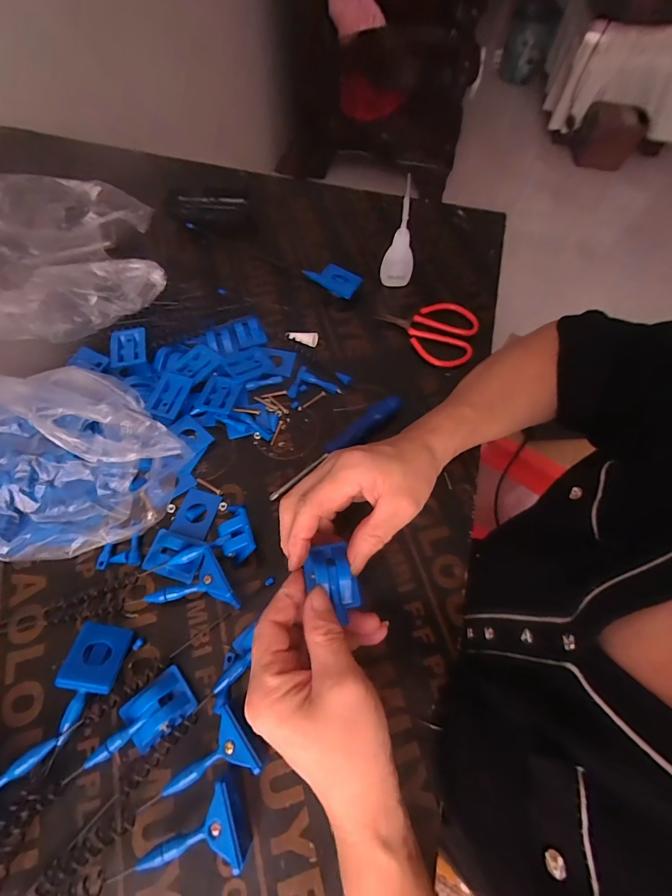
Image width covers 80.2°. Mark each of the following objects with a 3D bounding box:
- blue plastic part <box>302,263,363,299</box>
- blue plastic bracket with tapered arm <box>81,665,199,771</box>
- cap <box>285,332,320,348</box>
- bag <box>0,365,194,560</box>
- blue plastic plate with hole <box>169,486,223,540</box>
[{"bbox_3d":[-0.005,-0.199,0.470,0.068,0.019,0.032,31,67,14],"label":"blue plastic part"},{"bbox_3d":[-0.133,0.188,0.273,0.069,0.016,0.034,-37,69,-18],"label":"blue plastic bracket with tapered arm"},{"bbox_3d":[-0.036,-0.122,0.435,0.036,0.012,0.015,19,64,9],"label":"cap"},{"bbox_3d":[-0.241,0.005,0.336,0.213,0.061,0.166,0,63,-1],"label":"bag"},{"bbox_3d":[-0.122,0.056,0.347,0.032,0.004,0.041,13,64,6],"label":"blue plastic plate with hole"}]

